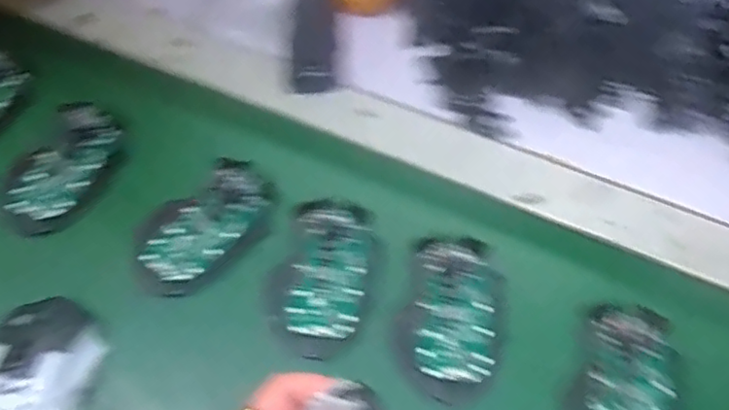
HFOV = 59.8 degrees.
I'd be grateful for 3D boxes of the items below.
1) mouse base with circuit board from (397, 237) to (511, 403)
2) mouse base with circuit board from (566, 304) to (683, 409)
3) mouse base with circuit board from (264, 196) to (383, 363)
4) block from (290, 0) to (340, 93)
[{"bbox_3d":[0.063,0.073,0.436,0.067,0.017,0.113,15,63,8],"label":"mouse base with circuit board"},{"bbox_3d":[0.171,0.122,0.410,0.068,0.018,0.111,13,63,7],"label":"mouse base with circuit board"},{"bbox_3d":[-0.029,0.050,0.458,0.071,0.022,0.110,17,64,9],"label":"mouse base with circuit board"},{"bbox_3d":[-0.044,-0.146,0.566,0.041,0.020,0.099,-2,62,-1],"label":"block"}]

